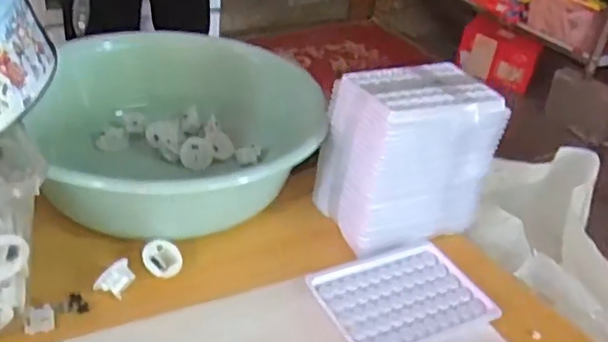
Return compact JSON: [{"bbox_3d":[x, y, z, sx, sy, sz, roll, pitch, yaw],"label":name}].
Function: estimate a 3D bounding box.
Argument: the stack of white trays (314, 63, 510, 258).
[{"bbox_3d":[0.097,-0.019,0.572,0.136,0.125,0.099,-8,37,-21],"label":"stack of white trays"}]

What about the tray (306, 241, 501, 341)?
[{"bbox_3d":[0.077,0.101,0.507,0.128,0.011,0.107,-13,39,-28],"label":"tray"}]

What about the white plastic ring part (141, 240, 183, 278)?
[{"bbox_3d":[-0.116,0.072,0.510,0.031,0.015,0.032,-4,36,-17],"label":"white plastic ring part"}]

